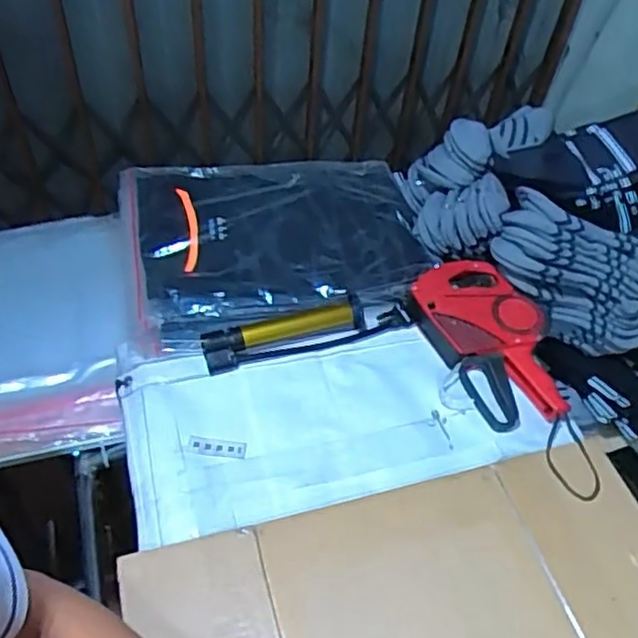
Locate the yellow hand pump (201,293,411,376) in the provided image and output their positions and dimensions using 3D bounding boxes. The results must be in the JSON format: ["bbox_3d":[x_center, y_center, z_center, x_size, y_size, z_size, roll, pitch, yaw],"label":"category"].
[{"bbox_3d":[-0.012,0.013,0.801,0.250,0.029,0.045,-13,51,-16],"label":"yellow hand pump"}]

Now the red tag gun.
[{"bbox_3d":[0.210,0.024,0.807,0.133,0.052,0.226,-17,52,-20],"label":"red tag gun"}]

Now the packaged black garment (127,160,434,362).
[{"bbox_3d":[-0.060,-0.116,0.902,0.393,0.035,0.317,-9,50,-13],"label":"packaged black garment"}]

